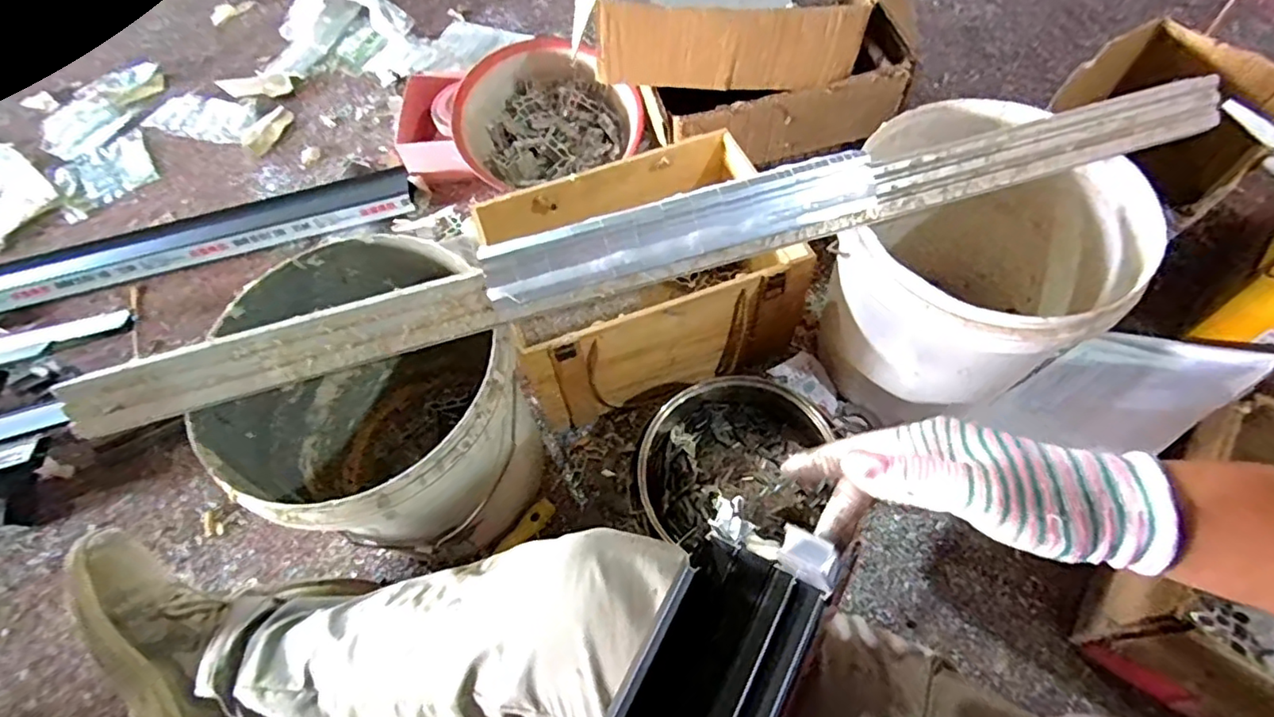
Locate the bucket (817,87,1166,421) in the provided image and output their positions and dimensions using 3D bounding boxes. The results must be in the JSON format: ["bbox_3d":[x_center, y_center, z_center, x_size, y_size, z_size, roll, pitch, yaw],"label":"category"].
[{"bbox_3d":[0.375,-0.089,0.725,0.271,0.276,0.282,-2,60,4],"label":"bucket"}]

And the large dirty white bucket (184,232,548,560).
[{"bbox_3d":[-0.268,0.081,0.706,0.268,0.318,0.294,-2,60,4],"label":"large dirty white bucket"}]

